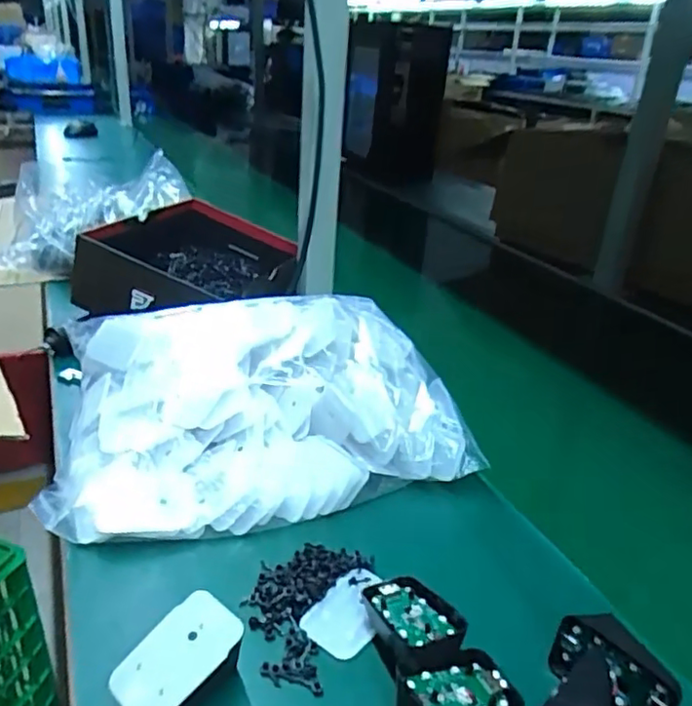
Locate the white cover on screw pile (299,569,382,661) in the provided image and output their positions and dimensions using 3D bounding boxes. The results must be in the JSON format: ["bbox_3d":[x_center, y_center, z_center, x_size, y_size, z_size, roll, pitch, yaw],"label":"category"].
[{"bbox_3d":[0.005,0.174,0.412,0.044,0.005,0.068,24,32,31],"label":"white cover on screw pile"}]

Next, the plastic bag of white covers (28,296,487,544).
[{"bbox_3d":[-0.079,0.035,0.564,0.343,0.105,0.248,-3,28,-16],"label":"plastic bag of white covers"}]

